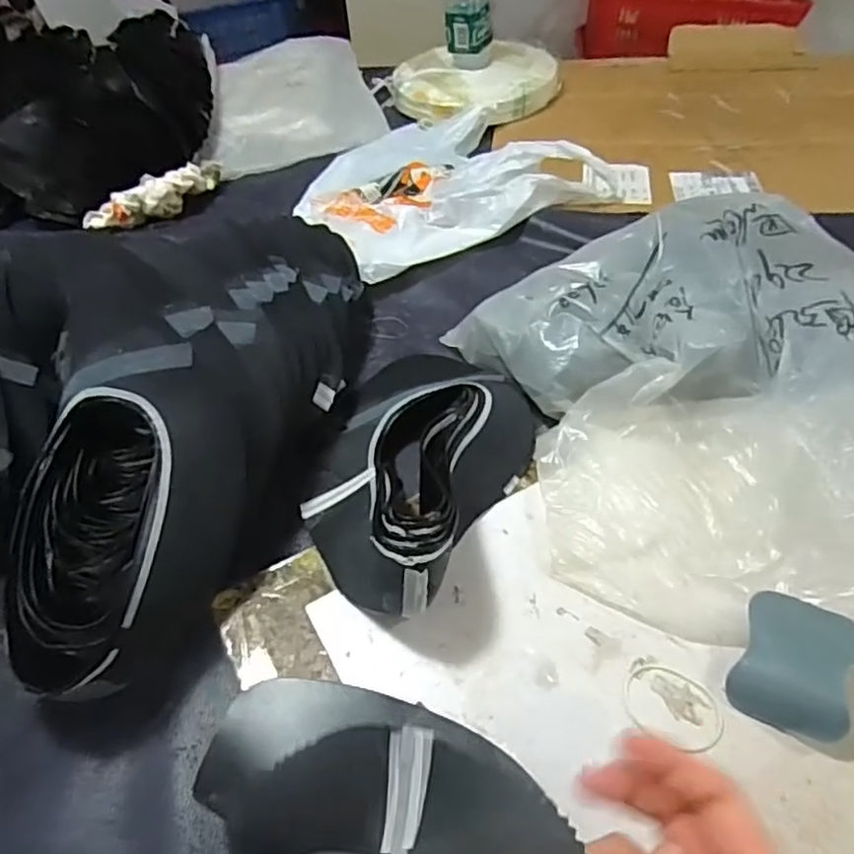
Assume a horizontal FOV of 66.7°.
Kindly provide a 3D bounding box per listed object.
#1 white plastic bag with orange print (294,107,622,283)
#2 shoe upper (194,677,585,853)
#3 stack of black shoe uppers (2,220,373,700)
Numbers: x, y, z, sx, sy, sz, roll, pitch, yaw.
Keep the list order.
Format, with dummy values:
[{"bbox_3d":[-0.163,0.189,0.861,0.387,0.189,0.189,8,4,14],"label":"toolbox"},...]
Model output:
[{"bbox_3d":[0.015,-0.312,0.772,0.338,0.068,0.282,-24,50,-16],"label":"white plastic bag with orange print"},{"bbox_3d":[-0.026,0.161,0.290,0.235,0.065,0.091,-6,37,53],"label":"shoe upper"},{"bbox_3d":[-0.162,-0.026,0.472,0.134,0.149,0.411,14,56,16],"label":"stack of black shoe uppers"}]

